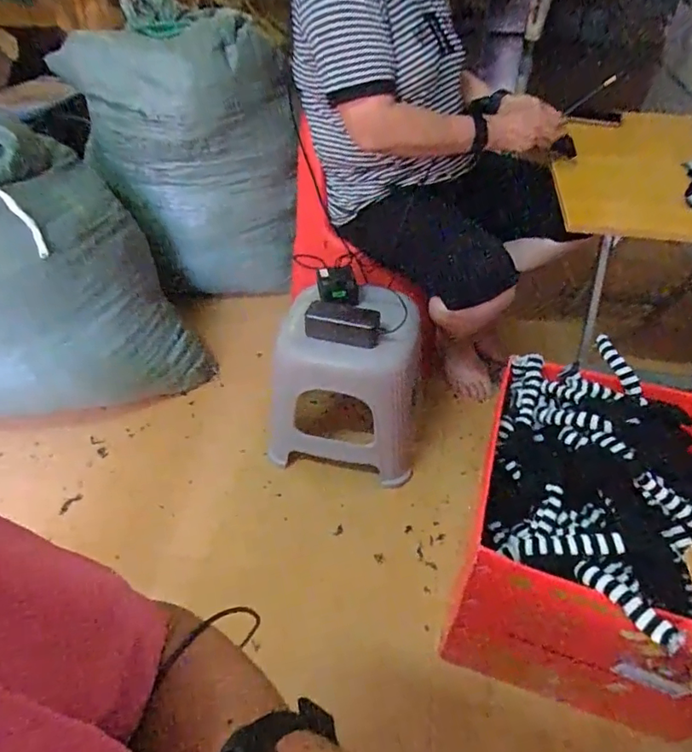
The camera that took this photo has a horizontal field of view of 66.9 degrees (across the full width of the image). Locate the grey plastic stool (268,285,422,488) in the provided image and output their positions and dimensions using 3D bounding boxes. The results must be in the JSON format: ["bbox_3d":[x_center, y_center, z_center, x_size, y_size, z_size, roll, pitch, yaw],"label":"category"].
[{"bbox_3d":[-0.007,0.014,1.060,0.297,0.322,0.266,4,44,4],"label":"grey plastic stool"}]

